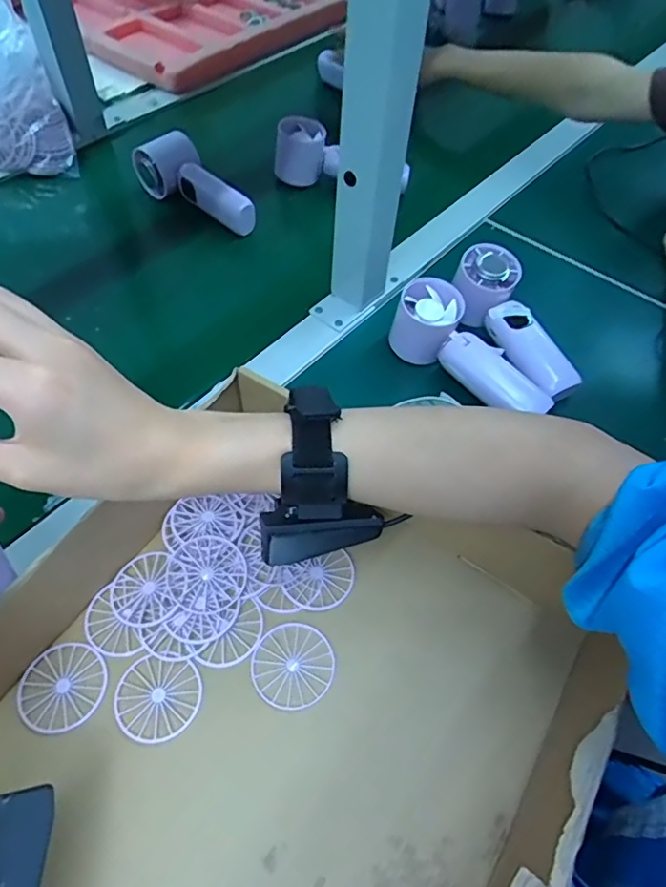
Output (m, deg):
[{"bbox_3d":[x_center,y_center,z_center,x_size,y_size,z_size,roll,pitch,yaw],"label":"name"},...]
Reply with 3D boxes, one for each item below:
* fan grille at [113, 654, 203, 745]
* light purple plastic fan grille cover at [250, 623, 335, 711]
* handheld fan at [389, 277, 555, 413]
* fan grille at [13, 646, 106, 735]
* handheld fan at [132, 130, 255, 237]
[{"bbox_3d":[-0.105,0.153,0.338,0.050,0.004,0.045,7,57,3],"label":"fan grille"},{"bbox_3d":[-0.025,0.138,0.353,0.049,0.004,0.049,35,62,20],"label":"light purple plastic fan grille cover"},{"bbox_3d":[0.117,-0.076,0.490,0.149,0.050,0.048,42,64,8],"label":"handheld fan"},{"bbox_3d":[-0.164,0.146,0.342,0.050,0.004,0.048,-7,57,-6],"label":"fan grille"},{"bbox_3d":[-0.149,-0.276,0.607,0.059,0.048,0.146,-34,64,-23],"label":"handheld fan"}]

